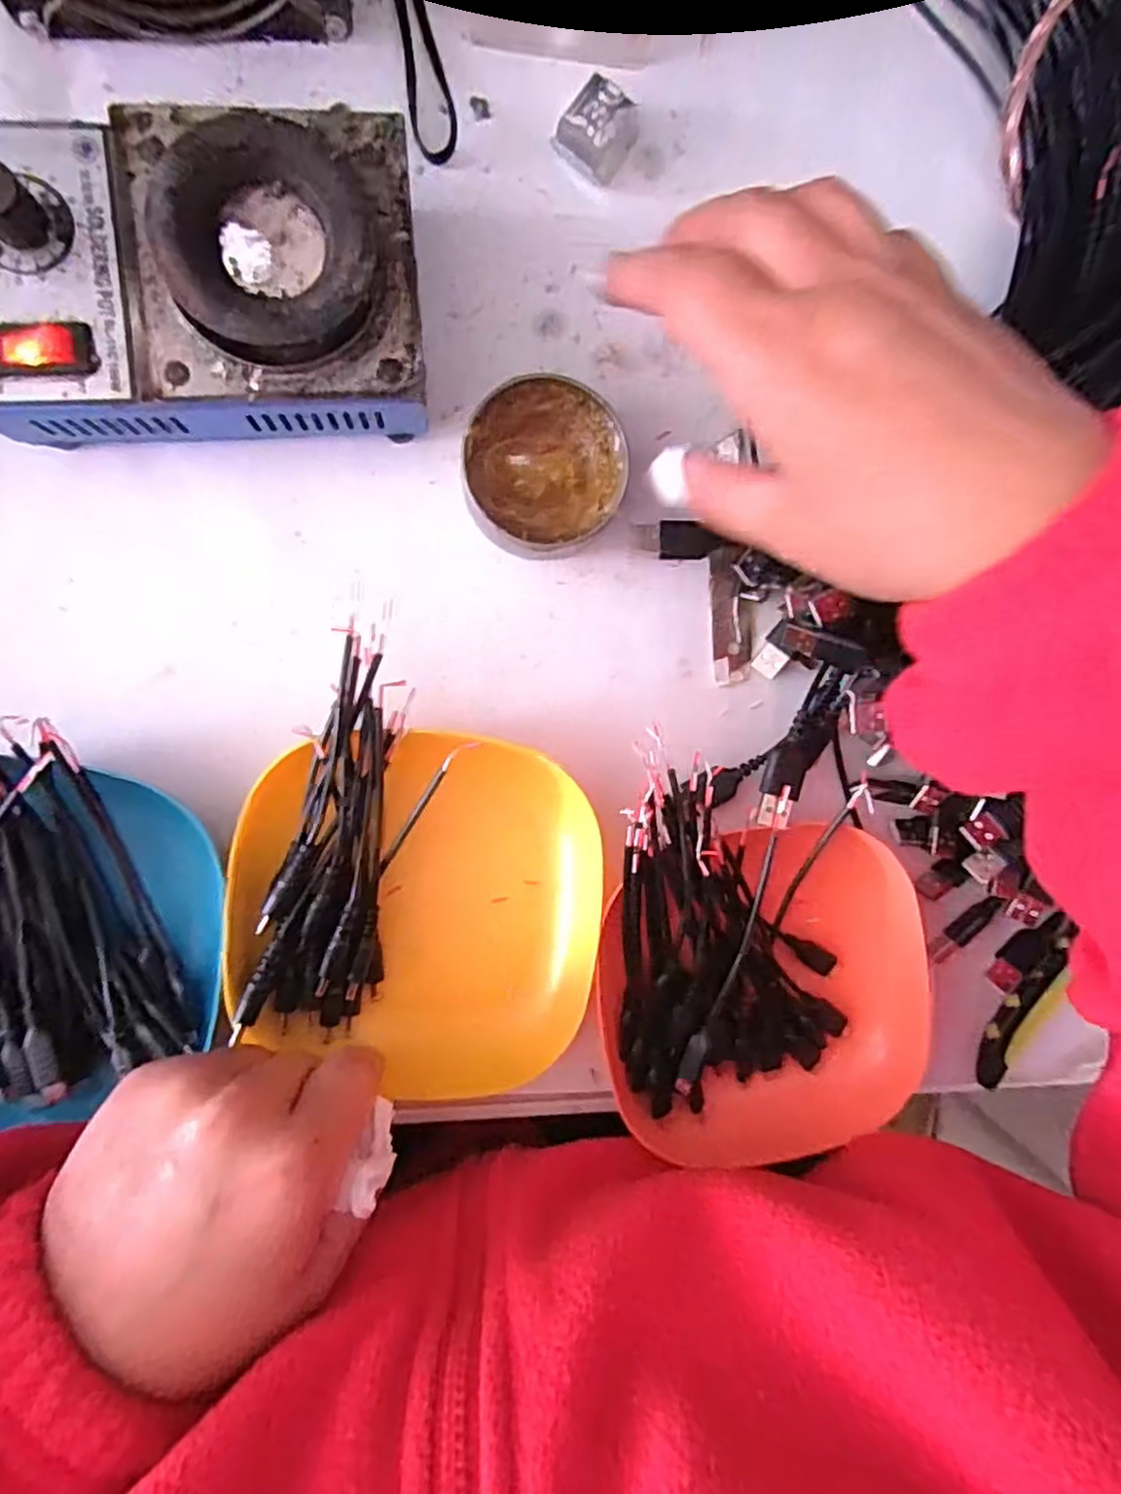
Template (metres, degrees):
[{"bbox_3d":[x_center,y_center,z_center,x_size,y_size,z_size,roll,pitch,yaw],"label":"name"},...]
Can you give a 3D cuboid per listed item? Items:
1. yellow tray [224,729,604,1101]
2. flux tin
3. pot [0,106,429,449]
[{"bbox_3d":[-0.056,0.069,0.293,0.138,0.031,0.145,8,95,-8],"label":"yellow tray"},{"bbox_3d":[-0.007,-0.109,0.290,0.061,0.027,0.068,2,95,-7],"label":"flux tin"},{"bbox_3d":[-0.126,-0.159,0.254,0.152,0.063,0.098,-7,96,-6],"label":"pot"}]

